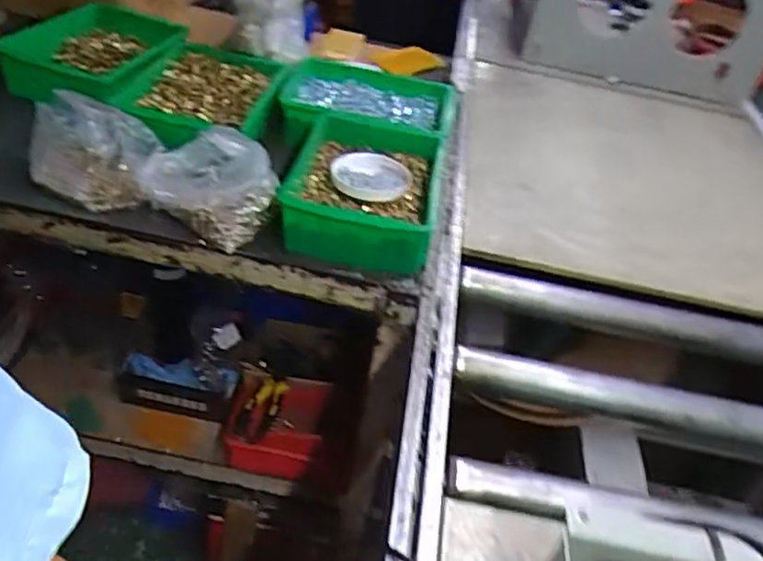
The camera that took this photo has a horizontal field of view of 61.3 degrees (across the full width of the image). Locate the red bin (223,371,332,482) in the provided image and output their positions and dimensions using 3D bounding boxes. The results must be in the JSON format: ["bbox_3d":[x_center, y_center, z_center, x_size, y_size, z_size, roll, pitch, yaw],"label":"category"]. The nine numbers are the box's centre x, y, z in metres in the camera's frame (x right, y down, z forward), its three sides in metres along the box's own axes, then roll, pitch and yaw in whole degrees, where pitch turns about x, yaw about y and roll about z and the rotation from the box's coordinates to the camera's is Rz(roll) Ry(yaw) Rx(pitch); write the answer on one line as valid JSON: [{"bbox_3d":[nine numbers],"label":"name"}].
[{"bbox_3d":[-0.157,0.218,0.993,0.168,0.082,0.136,10,39,-2],"label":"red bin"}]

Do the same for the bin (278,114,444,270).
[{"bbox_3d":[-0.023,-0.109,0.837,0.183,0.093,0.245,12,39,1],"label":"bin"}]

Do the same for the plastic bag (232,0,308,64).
[{"bbox_3d":[-0.171,-0.416,1.002,0.120,0.142,0.140,1,40,-12],"label":"plastic bag"}]

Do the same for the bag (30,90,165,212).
[{"bbox_3d":[-0.344,-0.157,0.748,0.141,0.100,0.107,9,39,-4],"label":"bag"}]

